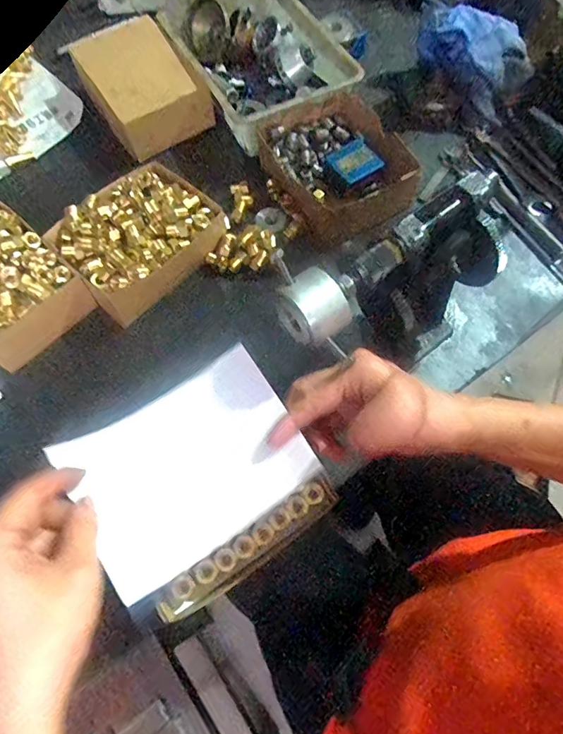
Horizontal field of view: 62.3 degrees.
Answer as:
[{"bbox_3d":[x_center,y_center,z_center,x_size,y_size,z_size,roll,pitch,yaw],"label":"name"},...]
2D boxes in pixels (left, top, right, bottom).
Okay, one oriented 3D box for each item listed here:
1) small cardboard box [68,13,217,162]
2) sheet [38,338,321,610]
[{"bbox_3d":[-0.173,-0.350,0.589,0.120,0.056,0.182,-28,68,-11],"label":"small cardboard box"},{"bbox_3d":[-0.060,0.064,0.314,0.143,0.026,0.105,-33,69,-14],"label":"sheet"}]

